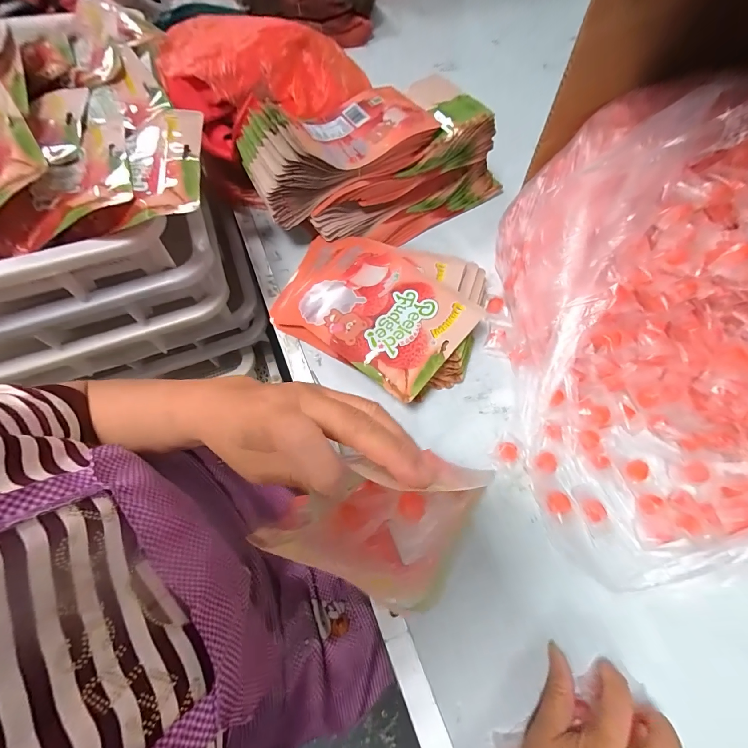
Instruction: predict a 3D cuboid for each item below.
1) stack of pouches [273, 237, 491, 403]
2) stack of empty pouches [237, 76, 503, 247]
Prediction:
[{"bbox_3d":[-0.001,-0.084,0.441,0.263,0.052,0.199,18,65,8],"label":"stack of pouches"},{"bbox_3d":[0.004,-0.323,0.514,0.363,0.118,0.209,-25,66,-11],"label":"stack of empty pouches"}]

